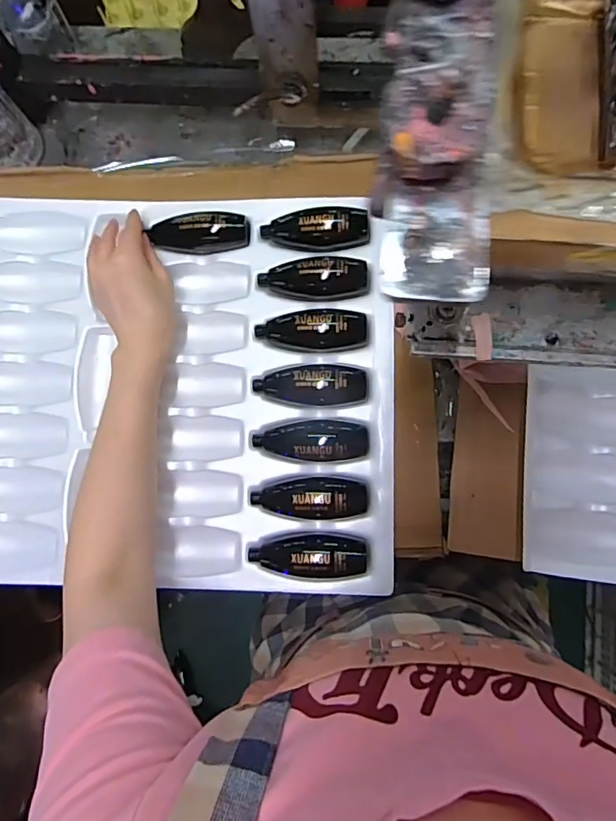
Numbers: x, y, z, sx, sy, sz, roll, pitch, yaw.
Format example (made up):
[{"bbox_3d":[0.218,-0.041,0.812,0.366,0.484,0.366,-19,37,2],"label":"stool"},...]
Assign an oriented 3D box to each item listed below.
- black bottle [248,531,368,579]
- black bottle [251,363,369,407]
[{"bbox_3d":[0.000,0.126,0.439,0.101,0.026,0.036,0,82,3],"label":"black bottle"},{"bbox_3d":[0.002,-0.023,0.457,0.103,0.028,0.038,-2,82,3],"label":"black bottle"}]

